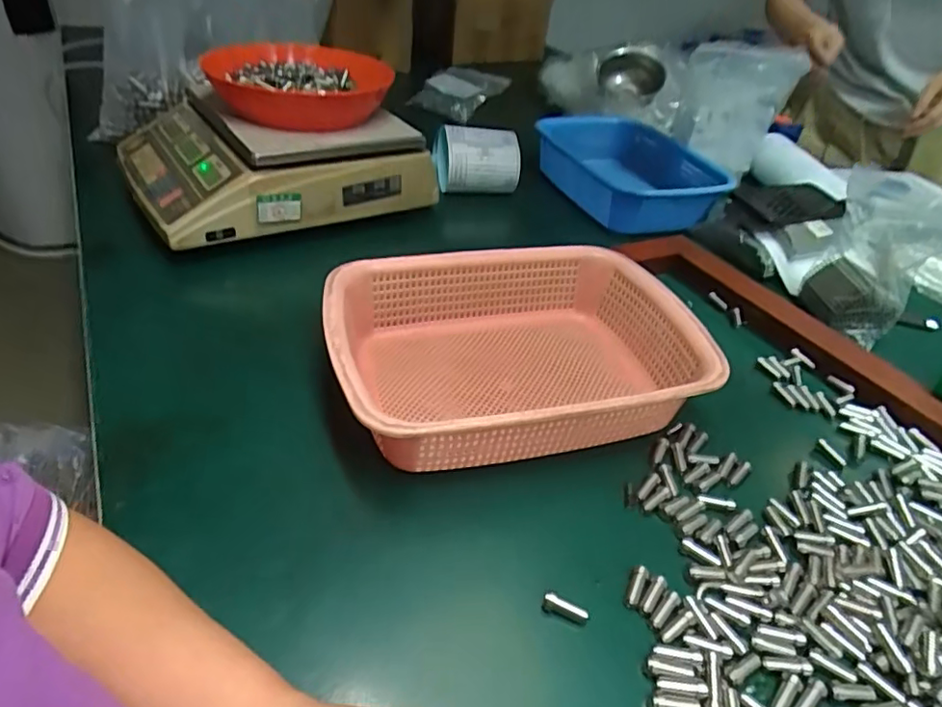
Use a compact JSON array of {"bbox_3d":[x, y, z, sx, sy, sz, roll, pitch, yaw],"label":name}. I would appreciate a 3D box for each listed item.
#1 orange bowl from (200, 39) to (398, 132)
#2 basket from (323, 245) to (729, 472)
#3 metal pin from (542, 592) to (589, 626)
[{"bbox_3d":[-0.202,-0.328,0.708,0.193,0.050,0.220,-5,39,-15],"label":"orange bowl"},{"bbox_3d":[0.038,-0.002,0.483,0.293,0.077,0.212,-5,39,-14],"label":"basket"},{"bbox_3d":[0.058,0.156,0.354,0.027,0.011,0.007,16,38,12],"label":"metal pin"}]

